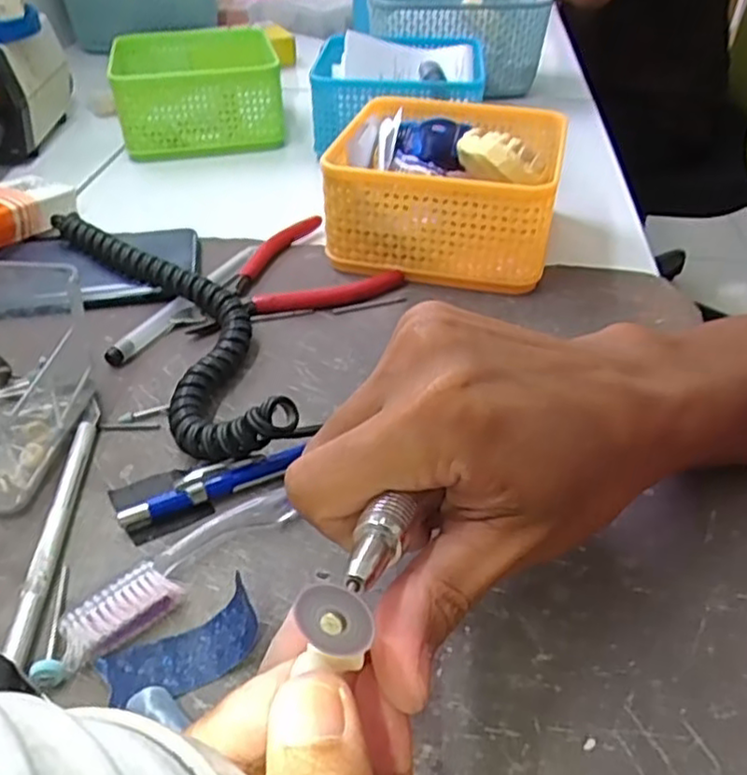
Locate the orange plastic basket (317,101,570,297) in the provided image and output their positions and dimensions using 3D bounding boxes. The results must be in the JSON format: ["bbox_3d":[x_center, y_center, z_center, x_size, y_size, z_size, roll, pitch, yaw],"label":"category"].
[{"bbox_3d":[0.047,-0.126,0.435,0.131,0.065,0.134,9,41,9],"label":"orange plastic basket"}]

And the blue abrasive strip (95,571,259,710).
[{"bbox_3d":[-0.061,0.085,0.224,0.049,0.009,0.023,-22,46,-25],"label":"blue abrasive strip"}]

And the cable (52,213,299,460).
[{"bbox_3d":[-0.101,-0.041,0.352,0.059,0.036,0.241,-21,45,-24],"label":"cable"}]

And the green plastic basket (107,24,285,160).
[{"bbox_3d":[-0.147,-0.250,0.583,0.129,0.060,0.123,-8,41,-10],"label":"green plastic basket"}]

